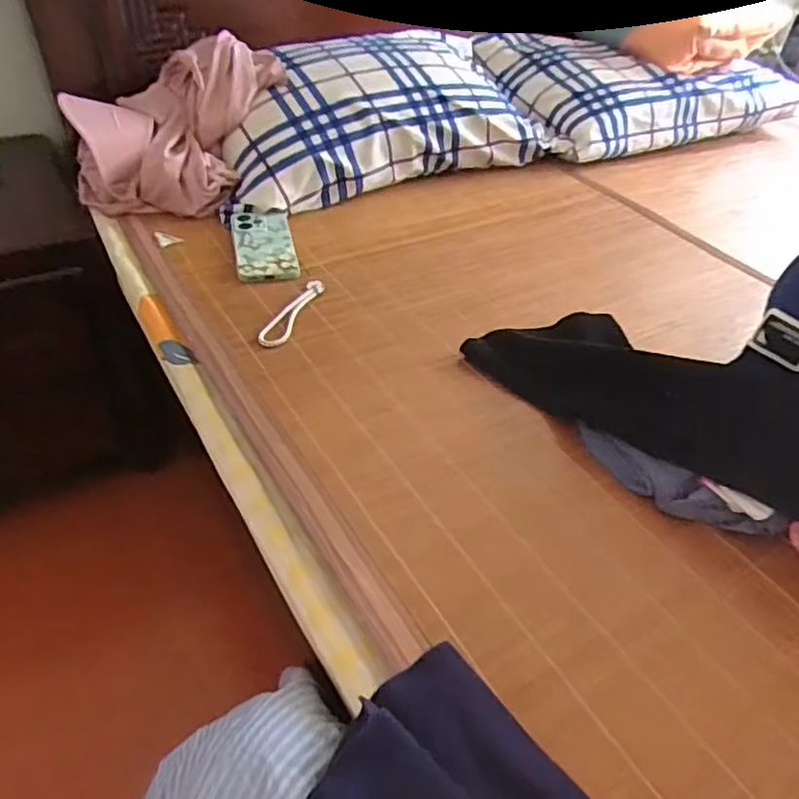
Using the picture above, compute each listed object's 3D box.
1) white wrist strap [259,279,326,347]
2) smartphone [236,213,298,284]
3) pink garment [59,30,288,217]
[{"bbox_3d":[-0.126,-0.104,0.730,0.033,0.006,0.140,14,43,11],"label":"white wrist strap"},{"bbox_3d":[-0.181,-0.209,0.833,0.076,0.014,0.167,-7,43,-12],"label":"smartphone"},{"bbox_3d":[-0.327,-0.402,0.916,0.221,0.175,0.295,13,43,11],"label":"pink garment"}]

